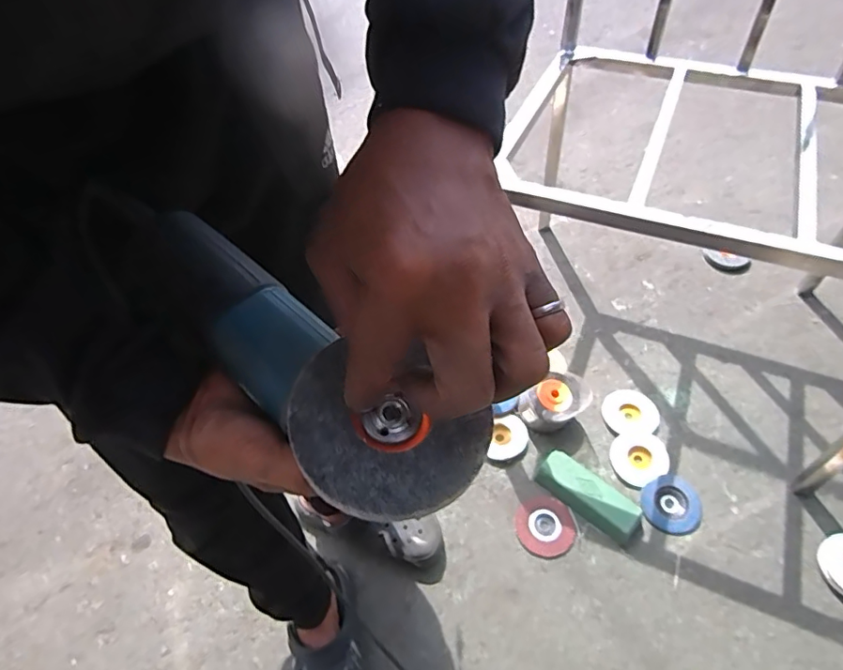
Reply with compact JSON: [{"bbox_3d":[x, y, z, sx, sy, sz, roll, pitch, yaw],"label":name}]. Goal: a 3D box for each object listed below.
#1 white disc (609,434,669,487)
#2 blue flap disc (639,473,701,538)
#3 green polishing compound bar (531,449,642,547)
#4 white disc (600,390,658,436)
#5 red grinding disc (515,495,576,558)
[{"bbox_3d":[0.388,0.222,0.939,0.094,0.014,0.093,-2,55,3],"label":"white disc"},{"bbox_3d":[0.420,0.286,0.886,0.097,0.012,0.088,-20,52,-10],"label":"blue flap disc"},{"bbox_3d":[0.279,0.267,0.888,0.175,0.037,0.065,35,62,29],"label":"green polishing compound bar"},{"bbox_3d":[0.394,0.145,1.000,0.099,0.011,0.100,-3,51,4],"label":"white disc"},{"bbox_3d":[0.205,0.318,0.882,0.094,0.011,0.095,-3,51,4],"label":"red grinding disc"}]

